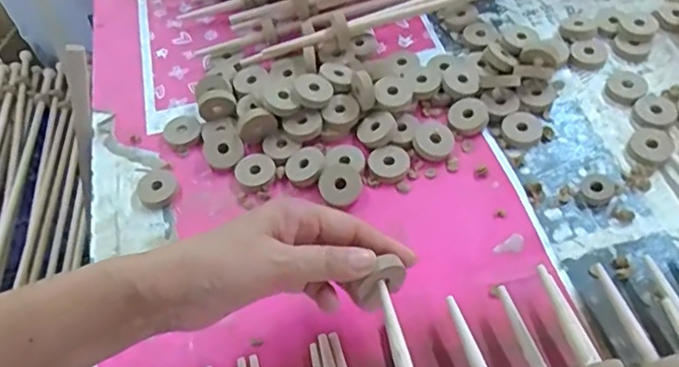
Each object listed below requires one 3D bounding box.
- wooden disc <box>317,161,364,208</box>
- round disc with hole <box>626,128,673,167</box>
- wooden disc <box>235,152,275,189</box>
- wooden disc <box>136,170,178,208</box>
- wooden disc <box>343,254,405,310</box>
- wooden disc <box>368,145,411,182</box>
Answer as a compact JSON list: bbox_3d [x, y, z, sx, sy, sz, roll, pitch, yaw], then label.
[{"bbox_3d":[0.002,0.001,0.491,0.038,0.007,0.036,4,70,-12],"label":"wooden disc"},{"bbox_3d":[0.265,-0.032,0.501,0.033,0.010,0.037,30,62,23],"label":"round disc with hole"},{"bbox_3d":[-0.073,-0.012,0.513,0.034,0.008,0.030,-27,57,-14],"label":"wooden disc"},{"bbox_3d":[-0.159,0.004,0.513,0.033,0.009,0.042,-34,59,-18],"label":"wooden disc"},{"bbox_3d":[0.024,0.066,0.379,0.038,0.036,0.014,-24,56,-12],"label":"wooden disc"},{"bbox_3d":[0.044,-0.018,0.506,0.034,0.006,0.034,-2,55,3],"label":"wooden disc"}]

